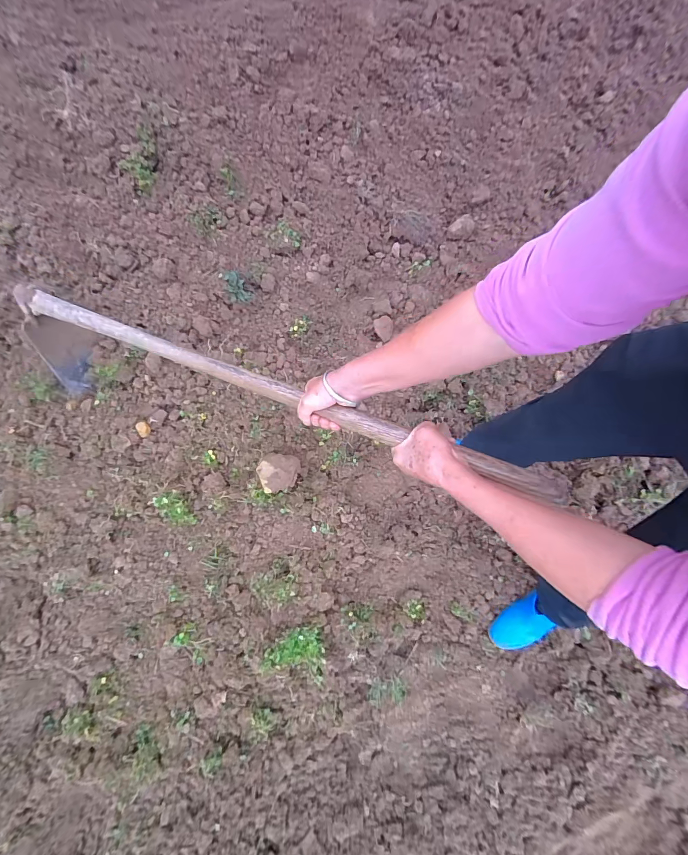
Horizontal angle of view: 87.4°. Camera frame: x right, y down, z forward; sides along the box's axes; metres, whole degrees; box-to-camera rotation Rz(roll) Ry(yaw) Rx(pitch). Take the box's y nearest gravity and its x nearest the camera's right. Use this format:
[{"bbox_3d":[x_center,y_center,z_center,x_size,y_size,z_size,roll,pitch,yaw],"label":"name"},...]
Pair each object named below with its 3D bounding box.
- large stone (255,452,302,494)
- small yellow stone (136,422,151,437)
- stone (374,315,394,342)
[{"bbox_3d":[-0.168,0.117,0.930,0.098,0.070,0.102,9,76,1],"label":"large stone"},{"bbox_3d":[-0.531,0.004,0.953,0.033,0.013,0.039,-29,79,-8],"label":"small yellow stone"},{"bbox_3d":[0.110,-0.279,1.006,0.049,0.034,0.061,0,76,-2],"label":"stone"}]

